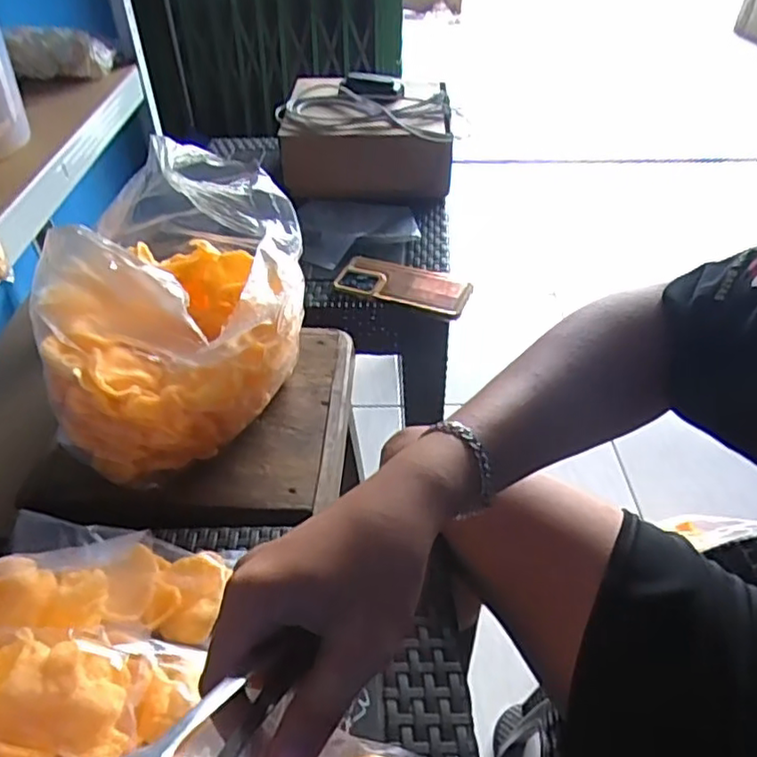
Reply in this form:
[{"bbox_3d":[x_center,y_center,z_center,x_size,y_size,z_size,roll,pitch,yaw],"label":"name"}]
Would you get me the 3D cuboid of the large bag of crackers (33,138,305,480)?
[{"bbox_3d":[-0.184,-0.068,0.598,0.216,0.247,0.221,-7,41,-8],"label":"large bag of crackers"}]

